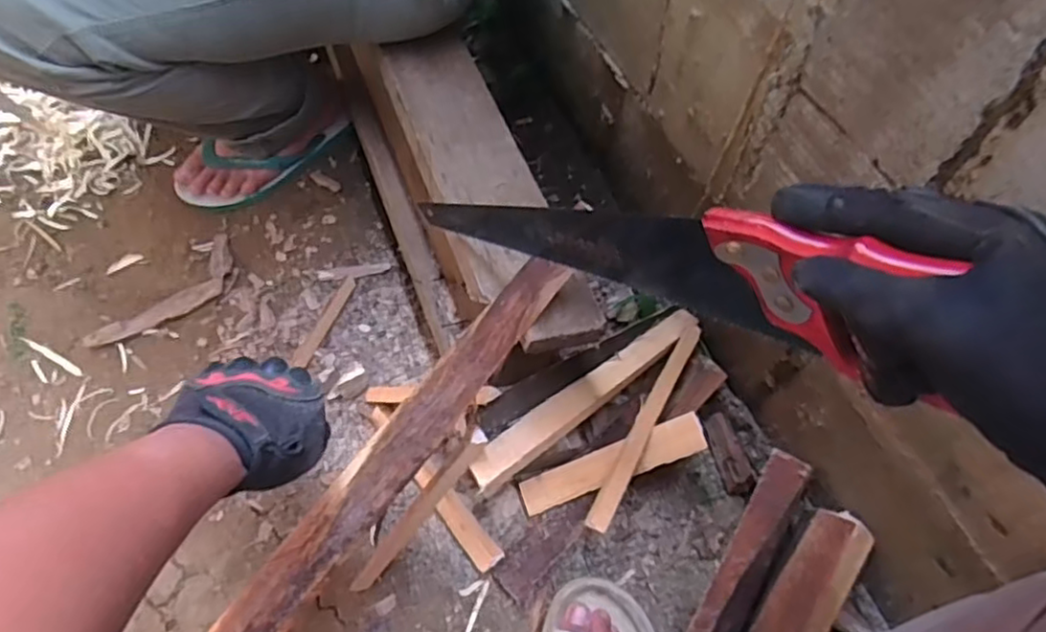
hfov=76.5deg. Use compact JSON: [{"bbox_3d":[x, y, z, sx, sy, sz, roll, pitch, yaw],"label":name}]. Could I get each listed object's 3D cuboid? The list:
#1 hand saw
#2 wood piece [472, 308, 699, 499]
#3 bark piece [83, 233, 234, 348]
[{"bbox_3d":[0.058,-0.047,0.484,0.027,0.083,0.438,-44,34,-19],"label":"hand saw"},{"bbox_3d":[0.075,0.078,0.712,0.330,0.019,0.038,-32,67,-32],"label":"wood piece"},{"bbox_3d":[-0.450,-0.020,0.849,0.074,0.013,0.207,37,69,16],"label":"bark piece"}]

